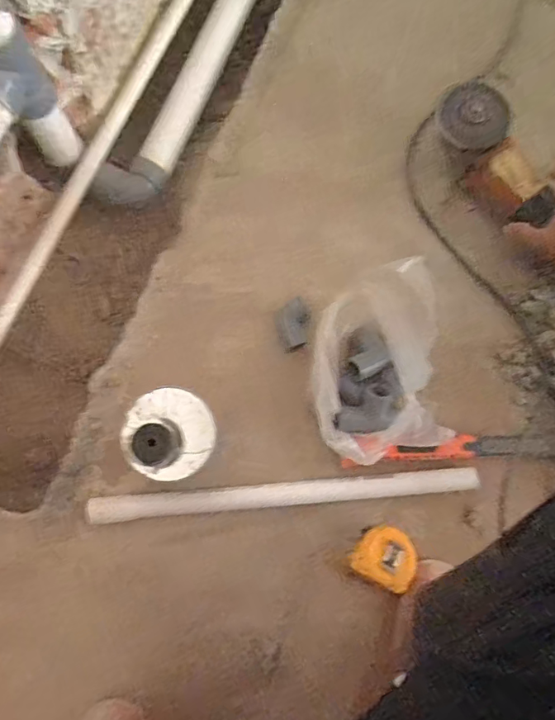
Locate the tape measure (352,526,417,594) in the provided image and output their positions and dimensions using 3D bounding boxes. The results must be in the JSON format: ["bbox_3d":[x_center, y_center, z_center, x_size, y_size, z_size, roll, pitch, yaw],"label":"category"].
[{"bbox_3d":[0.124,0.220,0.563,0.068,0.042,0.058,28,81,5],"label":"tape measure"}]

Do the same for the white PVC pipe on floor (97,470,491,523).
[{"bbox_3d":[0.010,0.159,0.583,0.446,0.031,0.025,-4,80,0],"label":"white PVC pipe on floor"}]

